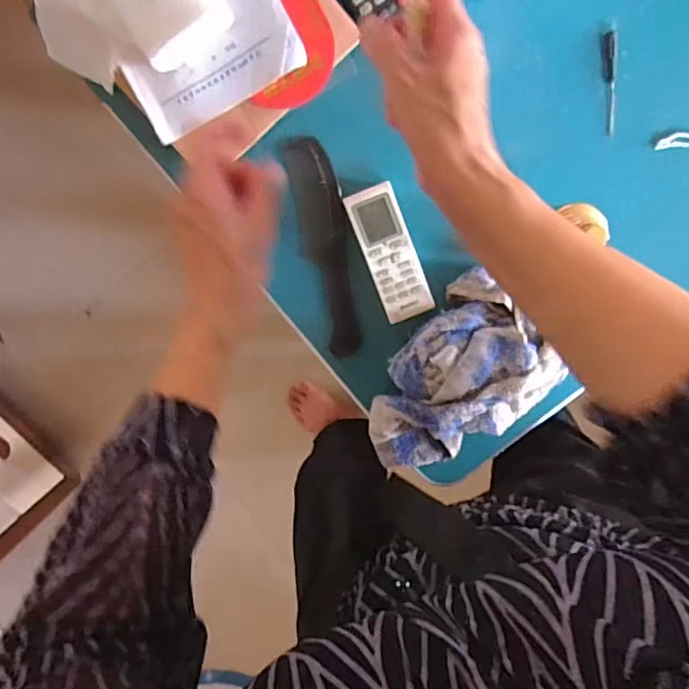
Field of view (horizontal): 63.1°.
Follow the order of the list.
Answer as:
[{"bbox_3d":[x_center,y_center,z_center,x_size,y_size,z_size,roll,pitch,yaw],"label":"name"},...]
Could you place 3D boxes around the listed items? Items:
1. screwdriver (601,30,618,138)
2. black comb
[{"bbox_3d":[0.237,-0.232,0.497,0.014,0.006,0.084,-11,99,-3],"label":"screwdriver"},{"bbox_3d":[-0.018,-0.089,0.529,0.044,0.011,0.202,-10,99,-3],"label":"black comb"}]

